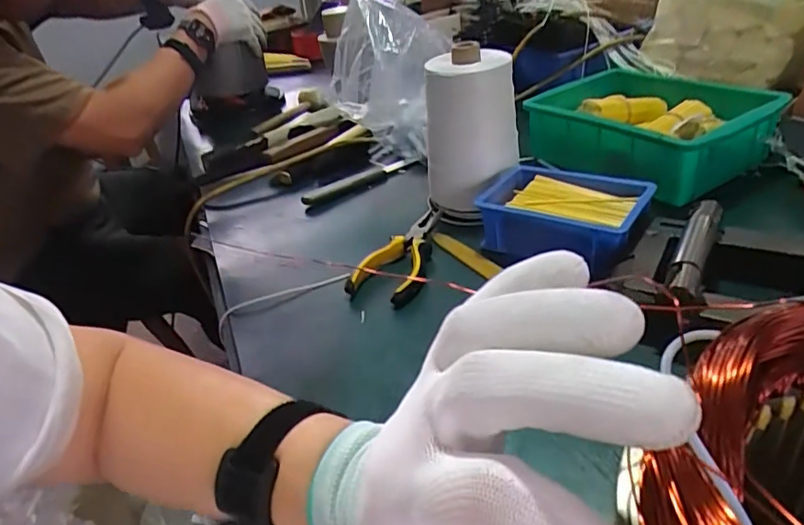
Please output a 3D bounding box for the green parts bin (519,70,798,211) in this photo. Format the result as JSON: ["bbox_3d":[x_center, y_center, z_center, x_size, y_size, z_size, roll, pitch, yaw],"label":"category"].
[{"bbox_3d":[0.284,-0.162,0.641,0.184,0.078,0.235,-25,35,-22],"label":"green parts bin"}]

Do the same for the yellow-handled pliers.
[{"bbox_3d":[-0.002,-0.013,0.550,0.072,0.025,0.154,0,34,16],"label":"yellow-handled pliers"}]

